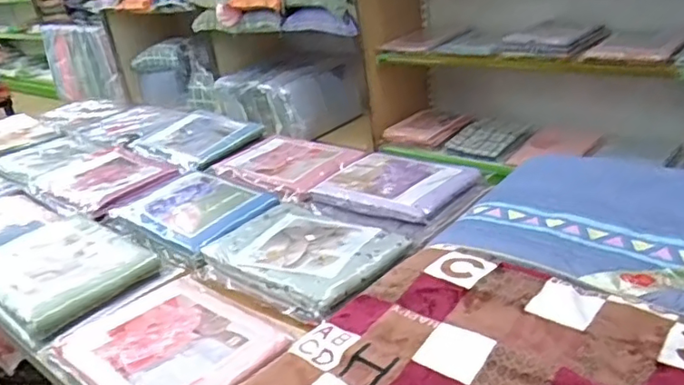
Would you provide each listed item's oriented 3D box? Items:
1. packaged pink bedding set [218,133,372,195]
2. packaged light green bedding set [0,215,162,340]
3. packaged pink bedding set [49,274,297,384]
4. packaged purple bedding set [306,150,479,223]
[{"bbox_3d":[-0.173,-0.100,1.762,0.452,0.066,0.300,13,28,43],"label":"packaged pink bedding set"},{"bbox_3d":[-0.630,0.161,1.328,0.468,0.052,0.305,17,35,42],"label":"packaged light green bedding set"},{"bbox_3d":[-0.288,0.256,1.022,0.384,0.048,0.317,15,35,41],"label":"packaged pink bedding set"},{"bbox_3d":[0.121,-0.032,1.472,0.381,0.070,0.263,16,35,41],"label":"packaged purple bedding set"}]

